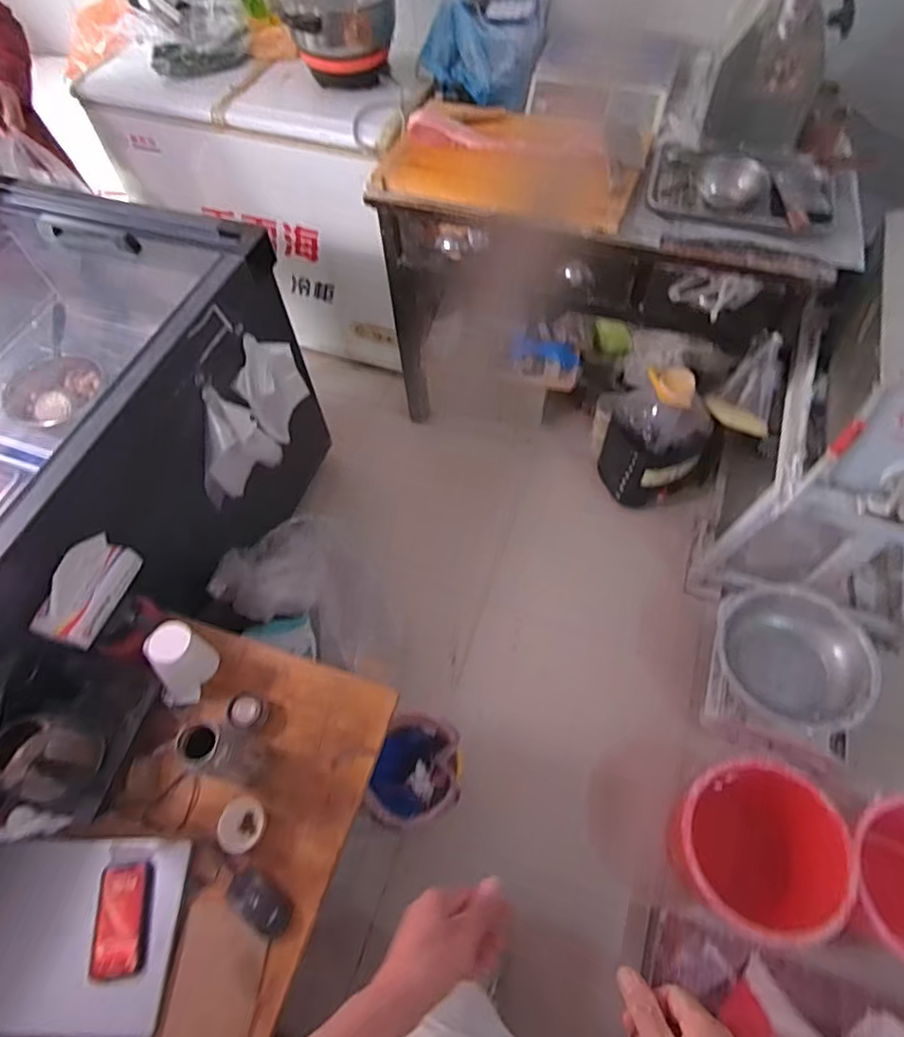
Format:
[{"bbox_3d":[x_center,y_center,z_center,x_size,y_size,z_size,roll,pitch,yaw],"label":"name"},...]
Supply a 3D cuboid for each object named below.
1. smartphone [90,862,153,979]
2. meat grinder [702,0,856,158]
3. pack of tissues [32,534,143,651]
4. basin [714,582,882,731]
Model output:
[{"bbox_3d":[-0.506,0.614,0.900,0.079,0.011,0.144,-7,60,-2],"label":"smartphone"},{"bbox_3d":[0.699,-1.000,1.251,0.219,0.401,0.348,20,62,13],"label":"meat grinder"},{"bbox_3d":[-0.619,0.120,0.994,0.068,0.089,0.181,17,62,12],"label":"pack of tissues"},{"bbox_3d":[0.848,0.321,1.443,0.355,0.102,0.334,-1,60,2],"label":"basin"}]

